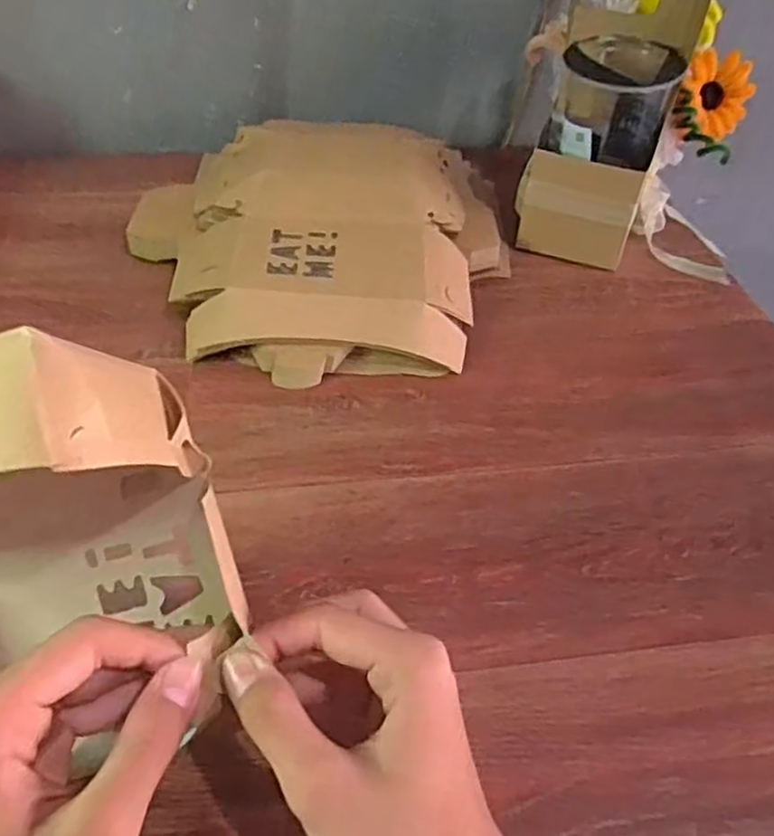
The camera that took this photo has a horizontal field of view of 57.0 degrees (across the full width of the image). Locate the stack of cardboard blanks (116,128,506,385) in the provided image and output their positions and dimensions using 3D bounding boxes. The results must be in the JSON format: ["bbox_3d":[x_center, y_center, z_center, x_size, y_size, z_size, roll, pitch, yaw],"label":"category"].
[{"bbox_3d":[-0.050,-0.151,0.591,0.307,0.063,0.292,-2,45,-5],"label":"stack of cardboard blanks"}]

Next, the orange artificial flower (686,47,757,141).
[{"bbox_3d":[0.287,-0.278,0.614,0.061,0.069,0.022,-7,16,-10],"label":"orange artificial flower"}]

